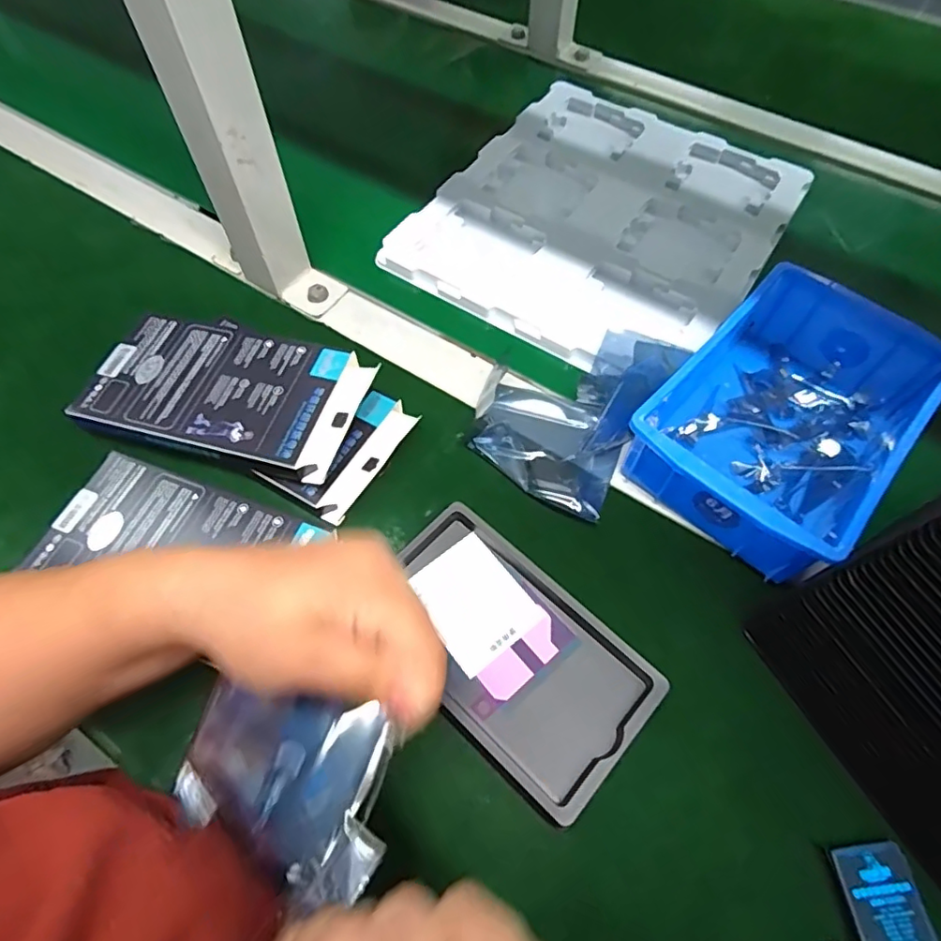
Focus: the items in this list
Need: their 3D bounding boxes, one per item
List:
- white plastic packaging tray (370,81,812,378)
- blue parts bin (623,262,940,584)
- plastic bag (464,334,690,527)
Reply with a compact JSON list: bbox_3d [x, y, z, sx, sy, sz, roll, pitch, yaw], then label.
[{"bbox_3d":[0.118,-0.226,0.504,0.268,0.010,0.312,32,66,16],"label":"white plastic packaging tray"},{"bbox_3d":[0.204,-0.040,0.372,0.121,0.062,0.200,41,68,19],"label":"blue parts bin"},{"bbox_3d":[0.061,-0.045,0.393,0.112,0.033,0.127,28,64,14],"label":"plastic bag"}]

